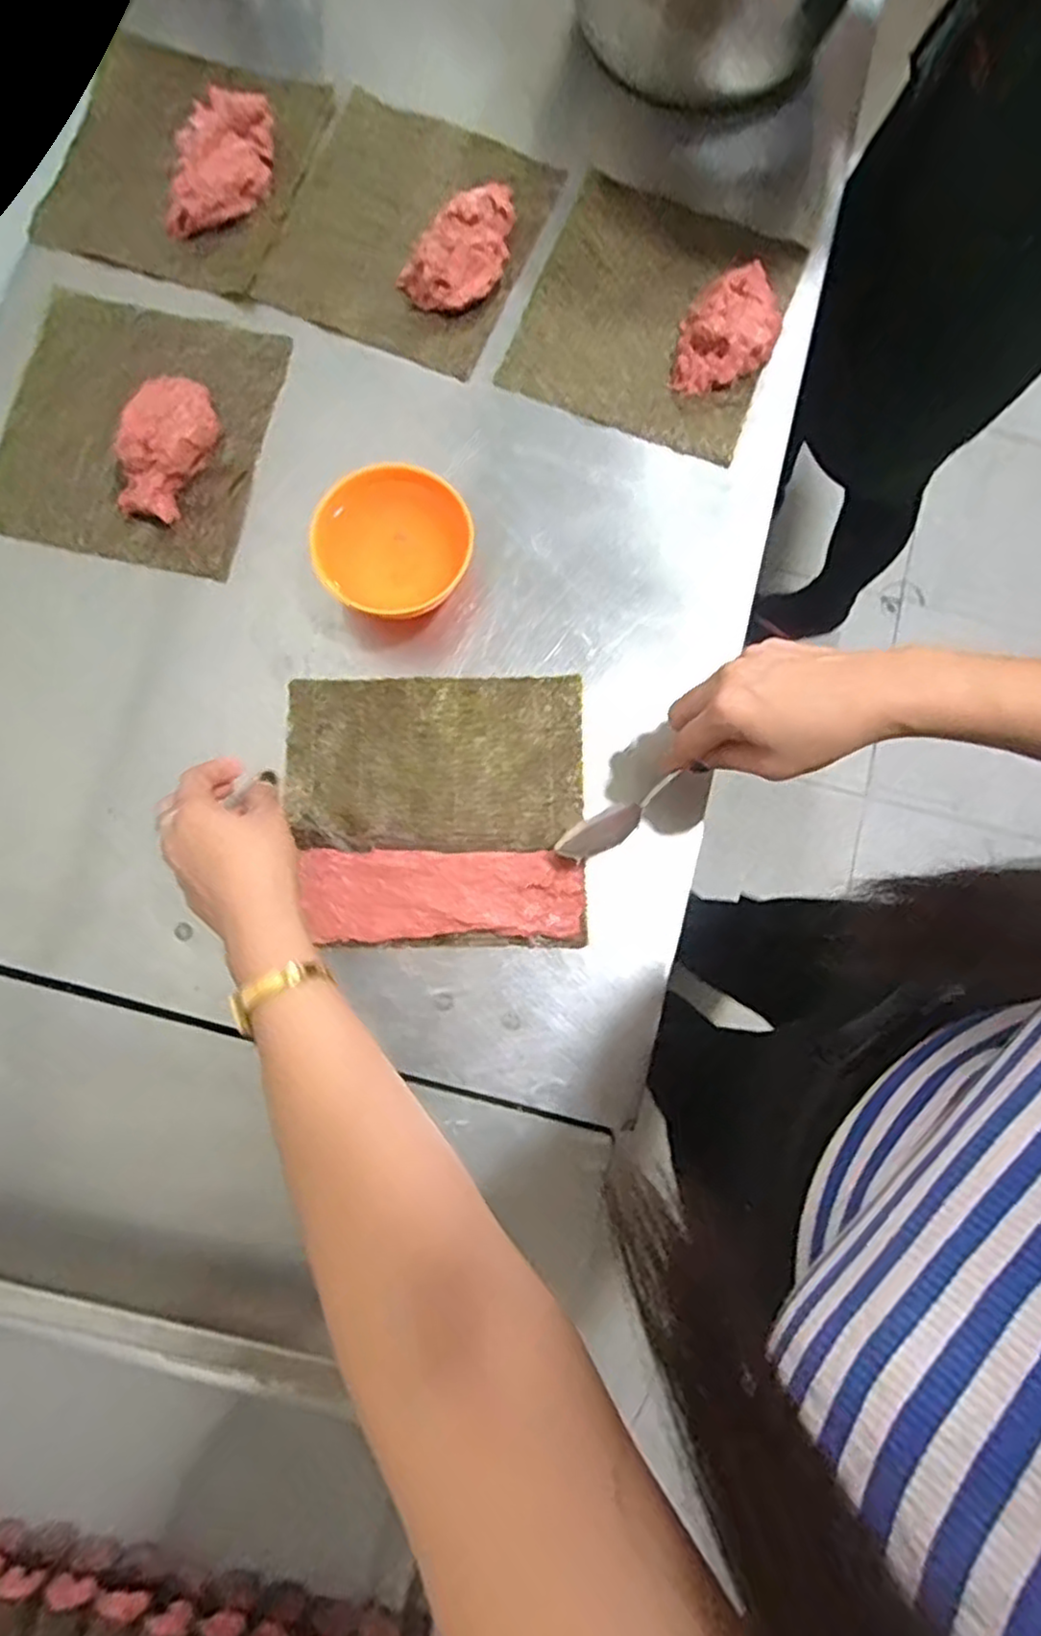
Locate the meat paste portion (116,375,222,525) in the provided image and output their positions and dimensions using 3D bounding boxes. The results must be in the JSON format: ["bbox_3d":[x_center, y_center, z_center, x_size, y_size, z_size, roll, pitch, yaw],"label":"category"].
[{"bbox_3d":[-0.251,-0.268,0.513,0.057,0.035,0.107,12,80,2],"label":"meat paste portion"}]

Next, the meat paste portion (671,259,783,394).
[{"bbox_3d":[0.156,-0.361,0.534,0.067,0.033,0.086,18,80,3],"label":"meat paste portion"}]

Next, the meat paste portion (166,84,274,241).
[{"bbox_3d":[-0.227,-0.502,0.553,0.057,0.038,0.116,18,80,3],"label":"meat paste portion"}]

